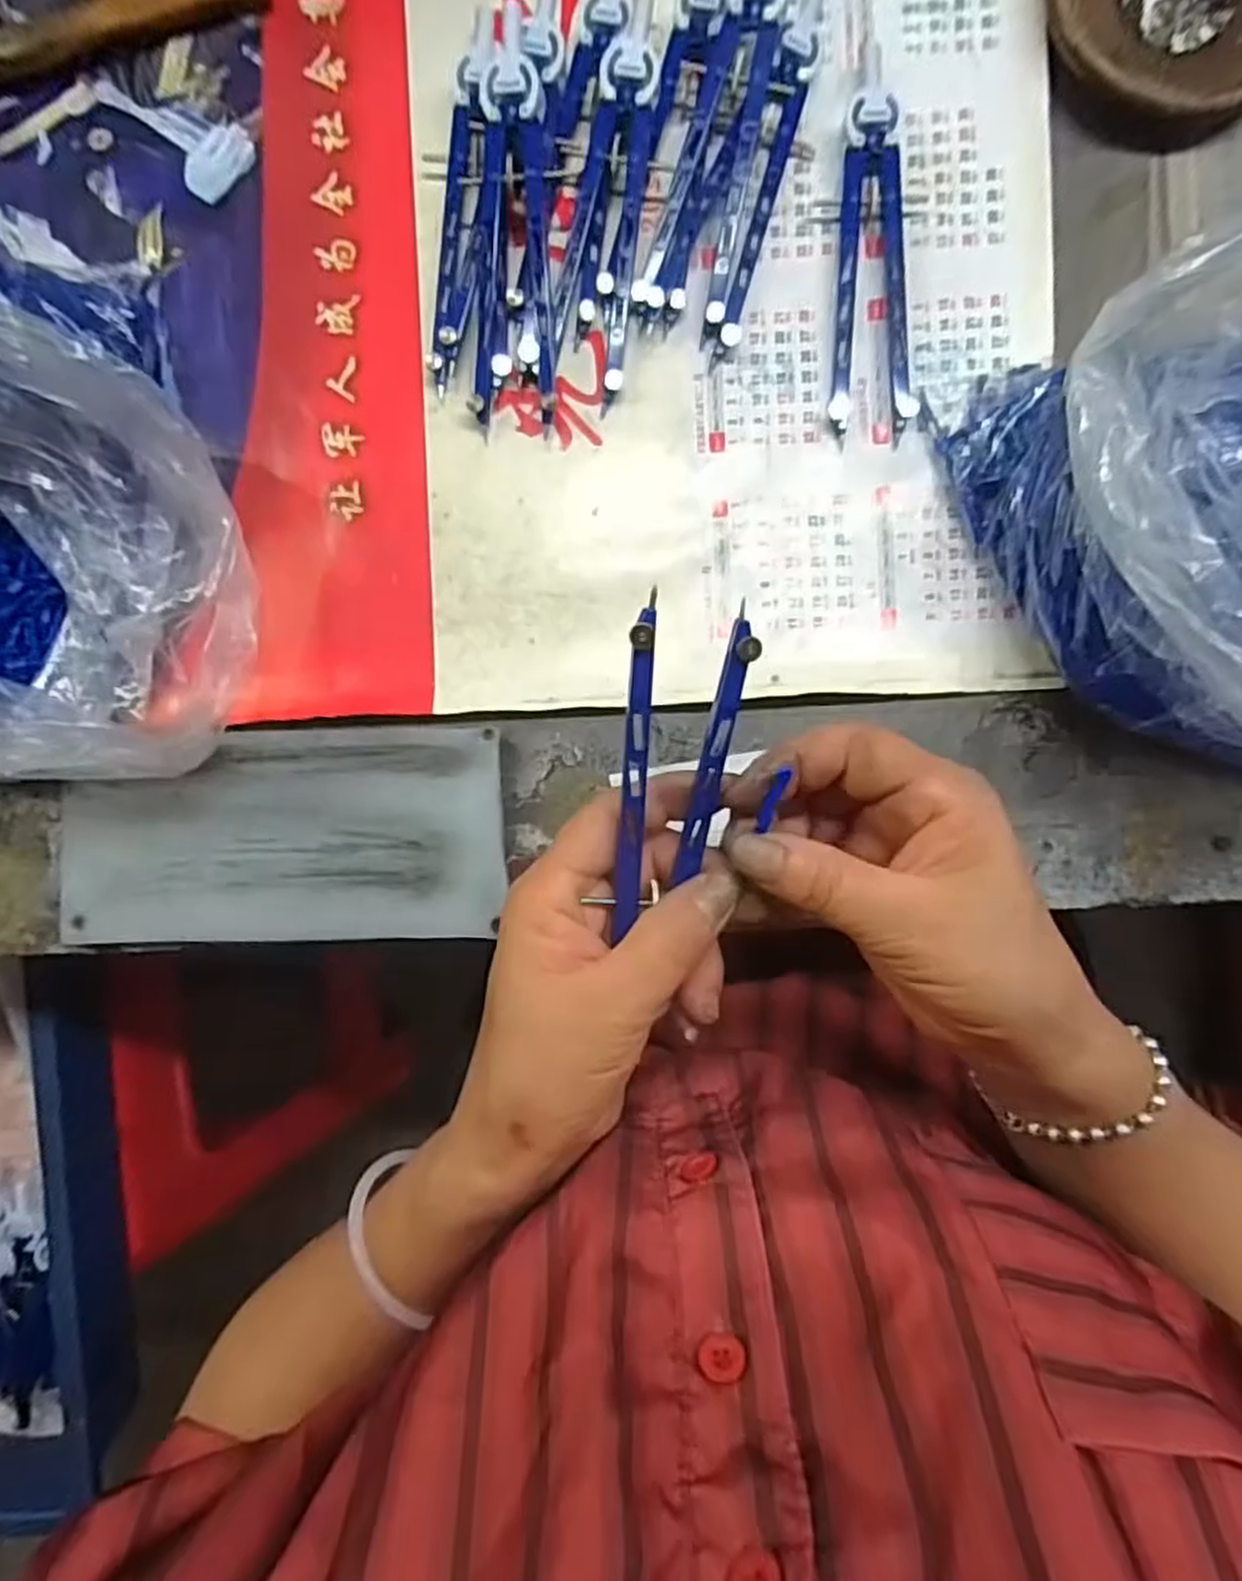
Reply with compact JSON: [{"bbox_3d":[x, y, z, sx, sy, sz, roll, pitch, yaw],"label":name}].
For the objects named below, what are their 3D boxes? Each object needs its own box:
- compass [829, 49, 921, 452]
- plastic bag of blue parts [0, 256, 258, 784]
[{"bbox_3d":[0.111,-0.231,0.334,0.035,0.015,0.154,2,91,2],"label":"compass"},{"bbox_3d":[-0.242,-0.087,0.303,0.177,0.106,0.158,8,91,2],"label":"plastic bag of blue parts"}]

